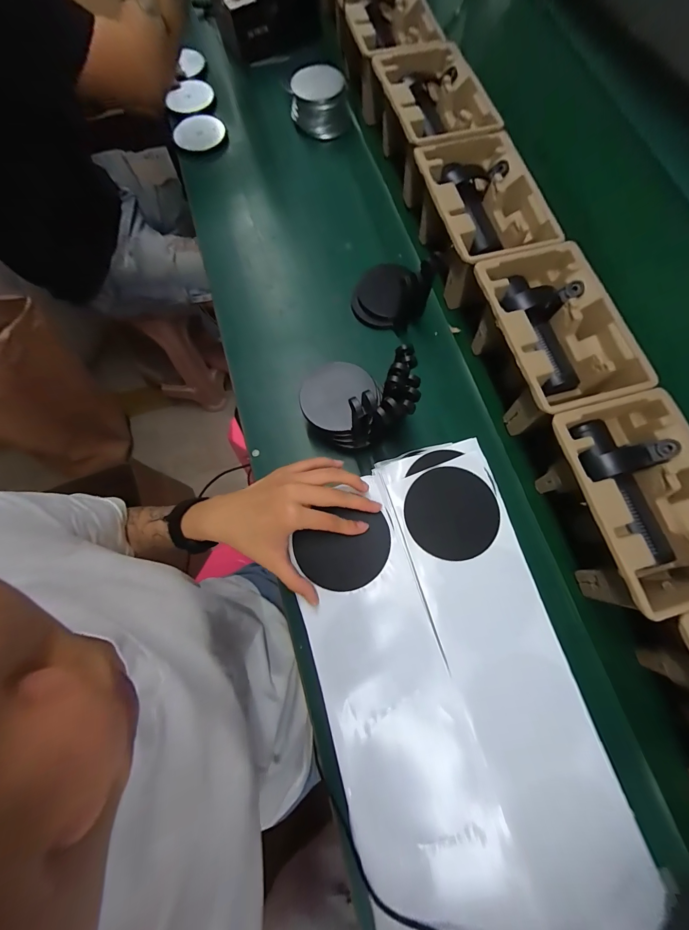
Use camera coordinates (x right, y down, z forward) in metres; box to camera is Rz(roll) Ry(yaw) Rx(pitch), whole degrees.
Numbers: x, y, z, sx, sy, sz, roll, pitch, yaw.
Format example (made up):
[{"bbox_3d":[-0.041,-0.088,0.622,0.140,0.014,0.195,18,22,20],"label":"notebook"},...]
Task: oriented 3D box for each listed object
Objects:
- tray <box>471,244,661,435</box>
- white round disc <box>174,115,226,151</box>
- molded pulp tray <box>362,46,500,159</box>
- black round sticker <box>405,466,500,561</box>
[{"bbox_3d":[0.268,-0.167,0.474,0.142,0.093,0.226,-16,75,-4],"label":"tray"},{"bbox_3d":[-0.281,-0.649,0.676,0.090,0.016,0.091,0,74,0],"label":"white round disc"},{"bbox_3d":[0.138,-0.607,0.605,0.152,0.095,0.266,-17,75,-5],"label":"molded pulp tray"},{"bbox_3d":[0.111,0.049,0.360,0.093,0.004,0.091,0,73,1],"label":"black round sticker"}]

